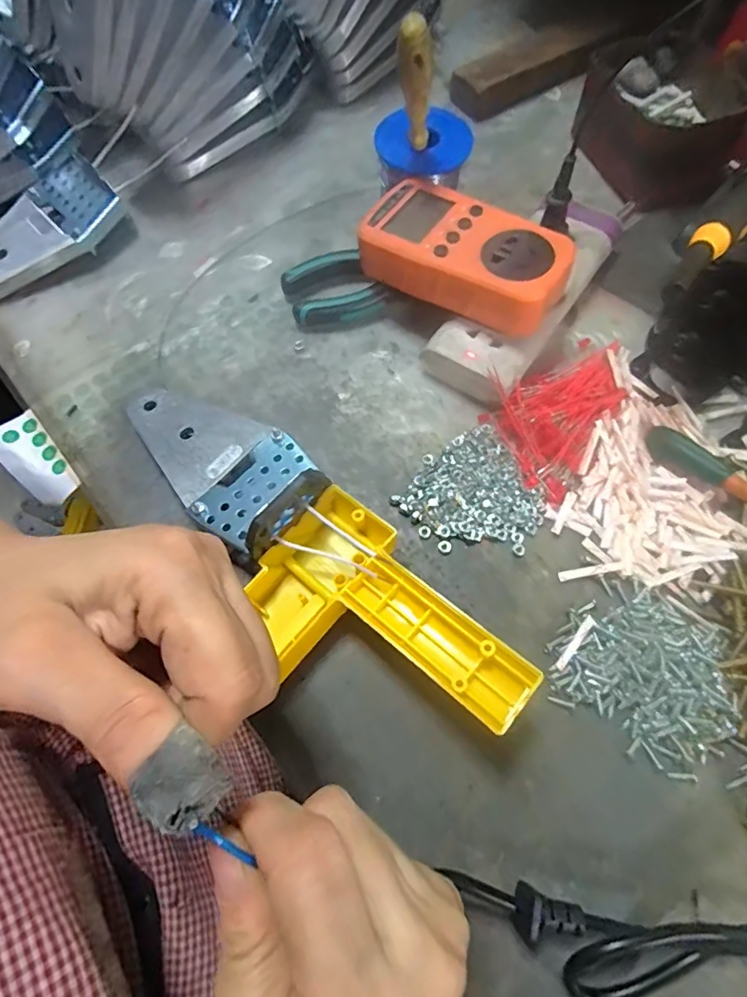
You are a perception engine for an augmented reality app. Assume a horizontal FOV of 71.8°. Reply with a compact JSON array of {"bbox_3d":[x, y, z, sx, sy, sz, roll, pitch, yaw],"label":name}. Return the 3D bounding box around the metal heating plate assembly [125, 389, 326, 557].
[{"bbox_3d":[-0.092,-0.026,0.300,0.139,0.045,0.070,41,75,16],"label":"metal heating plate assembly"}]

